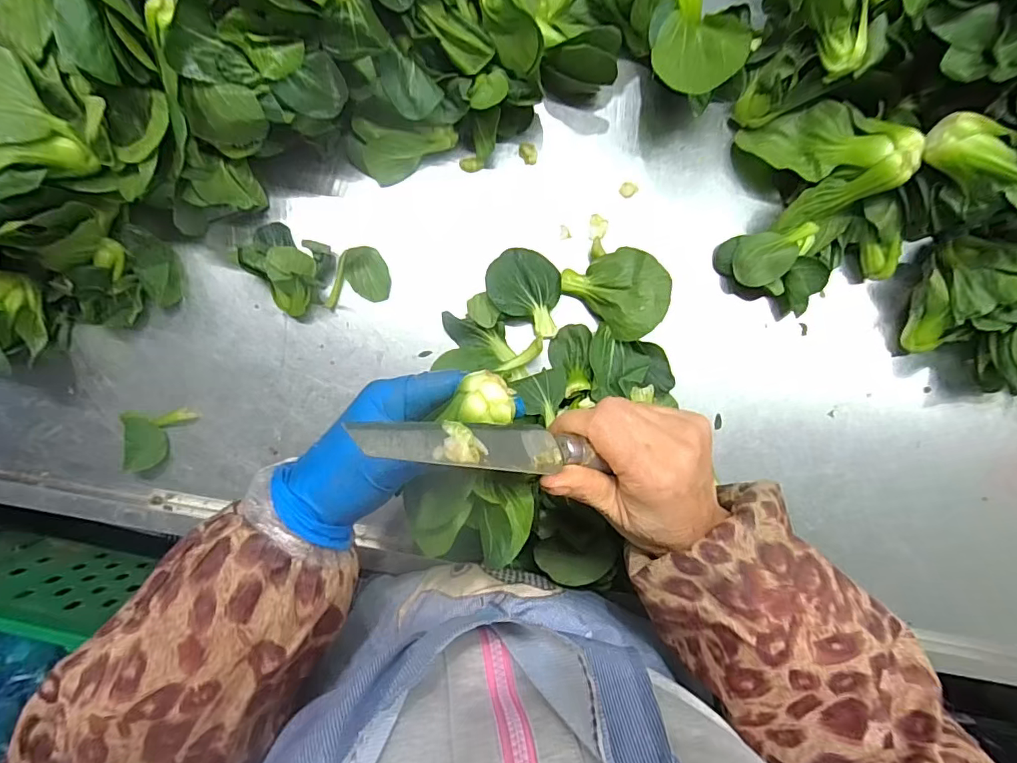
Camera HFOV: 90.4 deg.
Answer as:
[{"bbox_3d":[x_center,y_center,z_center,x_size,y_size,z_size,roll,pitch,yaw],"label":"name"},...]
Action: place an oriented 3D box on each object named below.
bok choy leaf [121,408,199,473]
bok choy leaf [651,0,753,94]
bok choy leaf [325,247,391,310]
[{"bbox_3d":[-0.294,0.049,0.423,0.053,0.022,0.047,-2,91,-2],"label":"bok choy leaf"},{"bbox_3d":[0.143,-0.280,0.397,0.055,0.033,0.132,-5,66,-1],"label":"bok choy leaf"},{"bbox_3d":[-0.132,-0.090,0.435,0.056,0.017,0.045,-8,91,-2],"label":"bok choy leaf"}]

